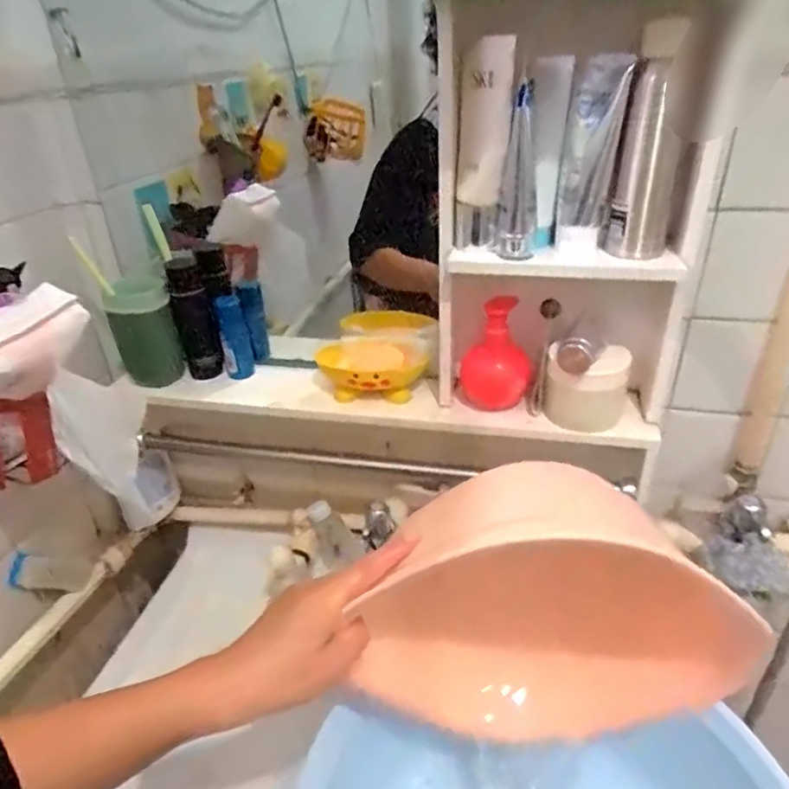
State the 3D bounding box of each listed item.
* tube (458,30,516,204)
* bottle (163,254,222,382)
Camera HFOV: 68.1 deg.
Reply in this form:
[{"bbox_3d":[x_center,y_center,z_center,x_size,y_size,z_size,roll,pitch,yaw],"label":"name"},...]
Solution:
[{"bbox_3d":[0.075,-0.224,0.487,0.044,0.119,0.041,3,31,9],"label":"tube"},{"bbox_3d":[-0.238,-0.090,0.687,0.042,0.134,0.051,-13,32,-16],"label":"bottle"}]

